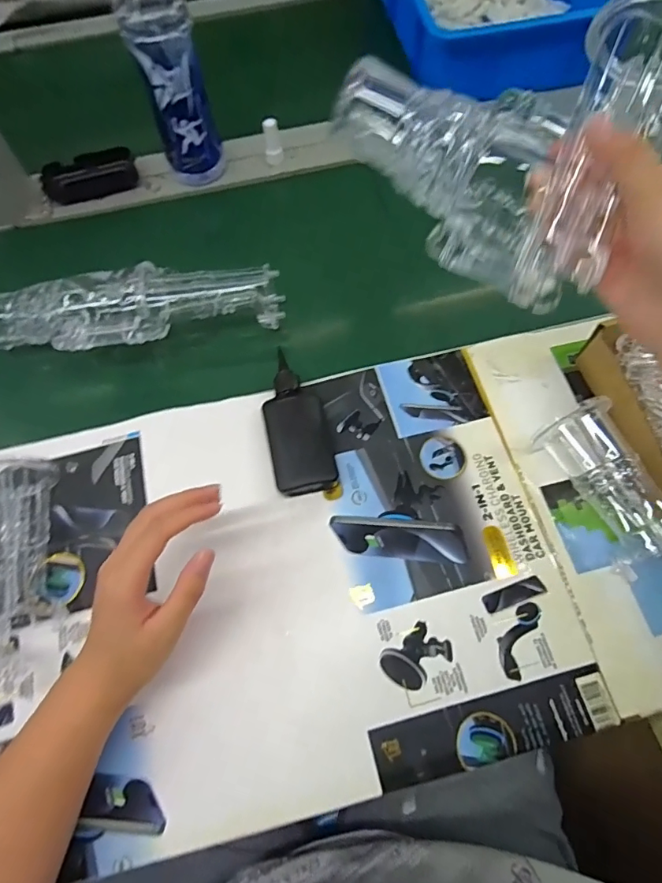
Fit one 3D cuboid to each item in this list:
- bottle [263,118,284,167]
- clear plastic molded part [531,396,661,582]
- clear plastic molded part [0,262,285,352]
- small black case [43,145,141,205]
[{"bbox_3d":[-0.070,-0.365,0.586,0.021,0.051,0.016,-5,67,-1],"label":"bottle"},{"bbox_3d":[0.232,0.038,0.396,0.063,0.052,0.128,-27,69,-10],"label":"clear plastic molded part"},{"bbox_3d":[-0.200,-0.125,0.470,0.293,0.060,0.088,-4,67,0],"label":"clear plastic molded part"},{"bbox_3d":[-0.293,-0.328,0.590,0.106,0.033,0.048,-13,67,-4],"label":"small black case"}]

